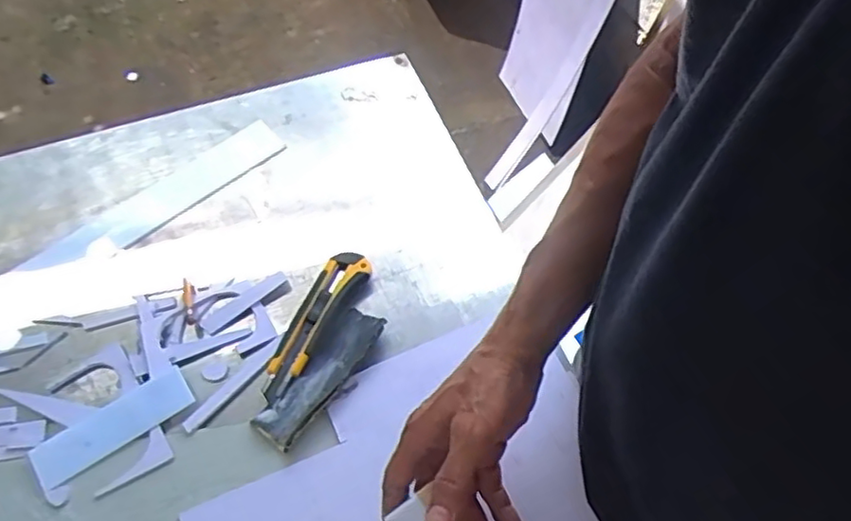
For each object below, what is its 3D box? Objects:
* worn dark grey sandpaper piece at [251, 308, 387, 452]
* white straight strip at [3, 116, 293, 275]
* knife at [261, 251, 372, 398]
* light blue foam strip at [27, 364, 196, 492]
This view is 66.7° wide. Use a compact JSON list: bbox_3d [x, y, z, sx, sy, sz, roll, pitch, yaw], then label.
[{"bbox_3d":[-0.090,0.098,0.561,0.045,0.019,0.138,30,62,18],"label":"worn dark grey sandpaper piece"},{"bbox_3d":[-0.280,-0.063,0.679,0.287,0.009,0.060,-38,65,-21],"label":"white straight strip"},{"bbox_3d":[-0.103,0.054,0.591,0.039,0.018,0.149,26,61,16],"label":"knife"},{"bbox_3d":[-0.265,0.139,0.547,0.130,0.005,0.043,-31,60,-16],"label":"light blue foam strip"}]

